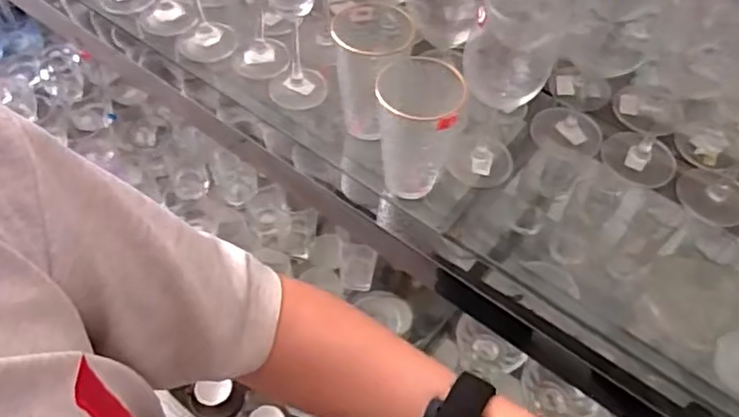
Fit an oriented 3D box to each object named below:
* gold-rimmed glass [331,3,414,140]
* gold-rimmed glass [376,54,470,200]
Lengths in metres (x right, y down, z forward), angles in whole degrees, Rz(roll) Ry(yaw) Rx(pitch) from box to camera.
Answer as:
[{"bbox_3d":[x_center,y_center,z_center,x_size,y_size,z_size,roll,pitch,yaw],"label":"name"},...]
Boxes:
[{"bbox_3d":[0.001,-0.150,0.667,0.074,0.124,0.088,2,54,-1],"label":"gold-rimmed glass"},{"bbox_3d":[0.046,-0.079,0.617,0.078,0.132,0.090,9,54,3],"label":"gold-rimmed glass"}]

